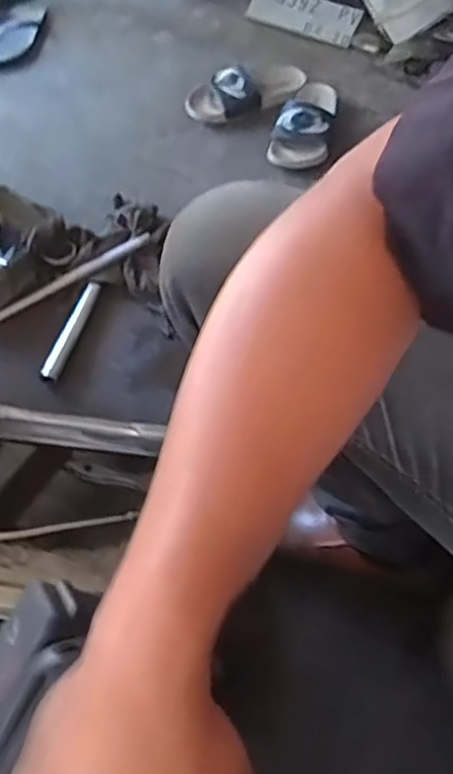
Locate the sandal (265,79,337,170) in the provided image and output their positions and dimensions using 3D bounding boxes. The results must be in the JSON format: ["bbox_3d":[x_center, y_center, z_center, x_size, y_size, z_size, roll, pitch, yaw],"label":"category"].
[{"bbox_3d":[0.158,-0.533,1.260,0.110,0.067,0.268,13,55,5],"label":"sandal"}]

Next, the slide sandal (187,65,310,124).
[{"bbox_3d":[0.045,-0.617,1.315,0.267,0.057,0.122,-25,61,-20],"label":"slide sandal"}]

